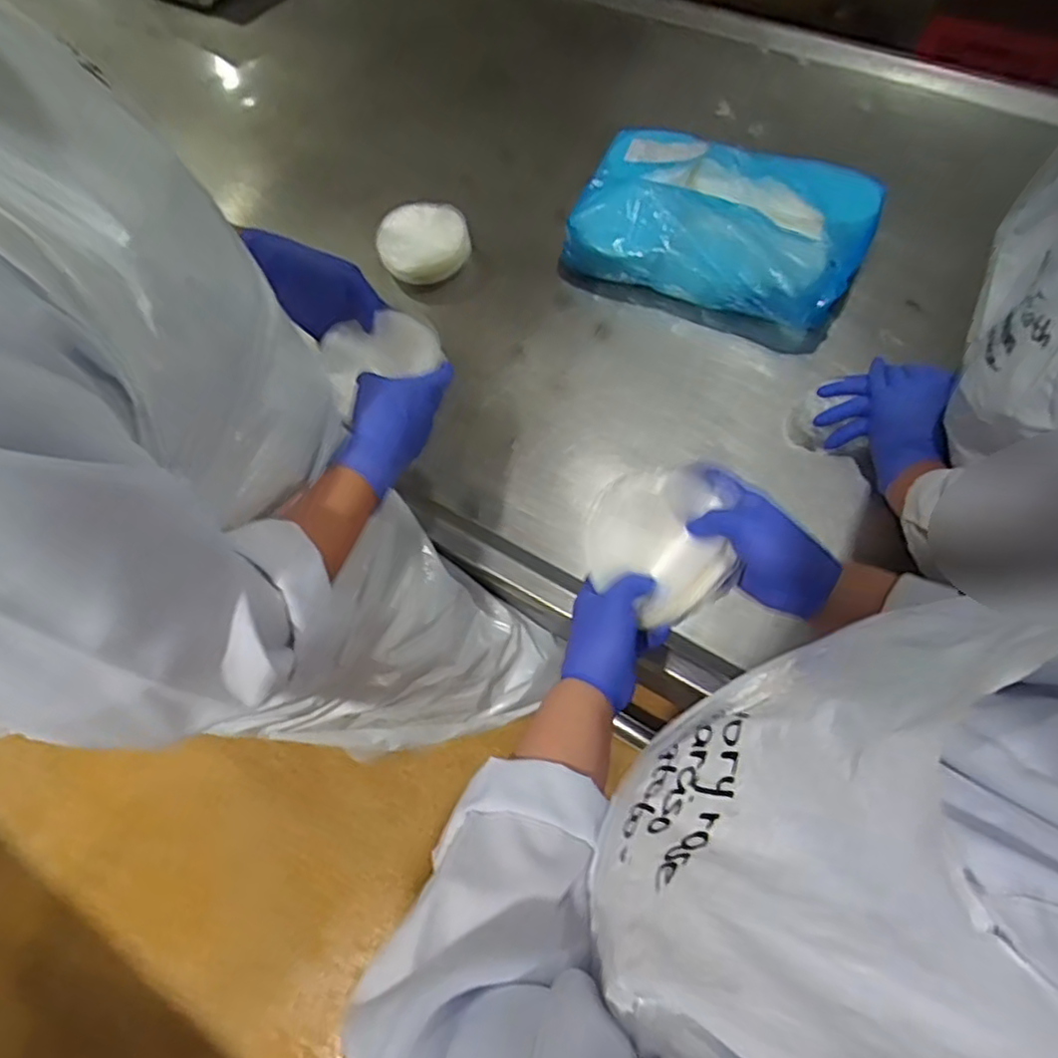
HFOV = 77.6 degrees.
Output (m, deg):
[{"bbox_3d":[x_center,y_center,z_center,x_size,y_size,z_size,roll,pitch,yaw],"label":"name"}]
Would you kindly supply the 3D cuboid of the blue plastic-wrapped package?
[{"bbox_3d":[0.256,-0.409,0.886,0.378,0.101,0.233,19,65,13],"label":"blue plastic-wrapped package"}]

